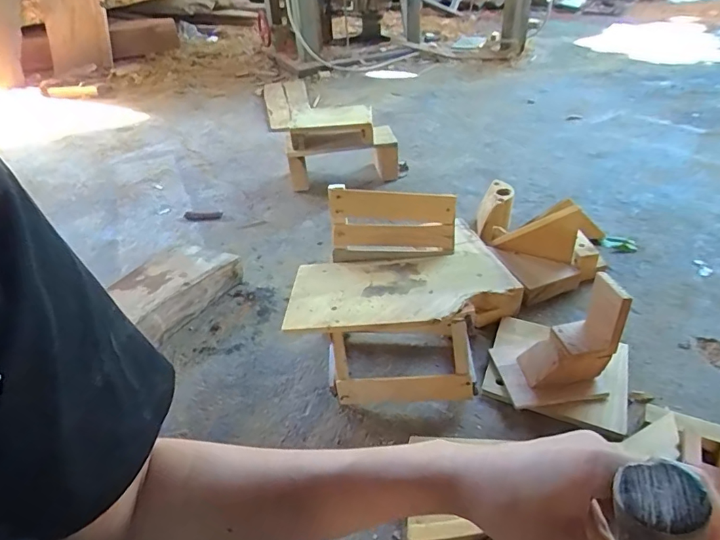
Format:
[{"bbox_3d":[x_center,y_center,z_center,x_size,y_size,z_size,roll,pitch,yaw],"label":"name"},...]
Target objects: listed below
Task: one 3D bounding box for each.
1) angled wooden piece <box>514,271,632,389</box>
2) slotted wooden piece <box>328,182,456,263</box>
[{"bbox_3d":[0.337,0.104,0.719,0.087,0.196,0.076,22,27,-27],"label":"angled wooden piece"},{"bbox_3d":[0.054,-0.078,0.778,0.206,0.101,0.048,0,37,5],"label":"slotted wooden piece"}]

